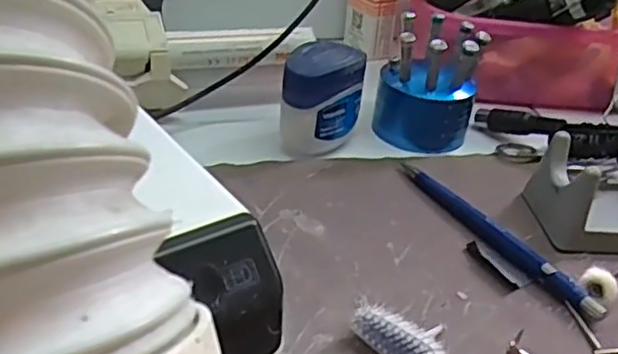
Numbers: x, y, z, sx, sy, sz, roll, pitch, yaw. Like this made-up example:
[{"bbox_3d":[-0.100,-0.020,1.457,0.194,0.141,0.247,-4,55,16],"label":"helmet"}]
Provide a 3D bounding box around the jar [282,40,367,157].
[{"bbox_3d":[0.008,-0.044,0.382,0.039,0.056,0.039,5,33,-3],"label":"jar"}]

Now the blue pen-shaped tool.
[{"bbox_3d":[0.089,0.026,0.330,0.010,0.011,0.131,-14,39,-29],"label":"blue pen-shaped tool"}]

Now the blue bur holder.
[{"bbox_3d":[0.072,-0.061,0.409,0.058,0.065,0.055,5,33,-3],"label":"blue bur holder"}]

